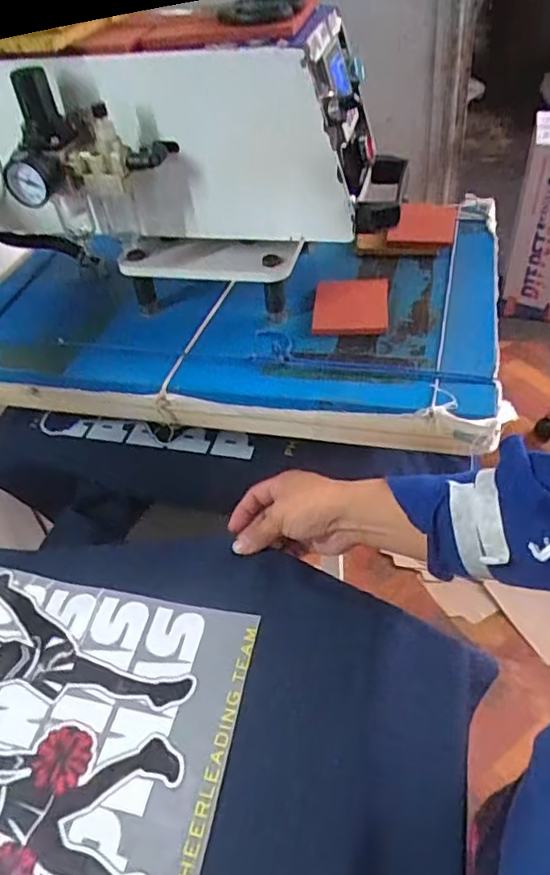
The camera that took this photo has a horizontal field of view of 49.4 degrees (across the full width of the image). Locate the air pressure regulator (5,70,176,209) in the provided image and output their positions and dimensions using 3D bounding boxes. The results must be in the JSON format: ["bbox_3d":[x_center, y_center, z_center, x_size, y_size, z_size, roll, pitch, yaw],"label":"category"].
[{"bbox_3d":[-0.169,-0.257,0.518,0.147,0.090,0.071,0,45,8],"label":"air pressure regulator"}]

